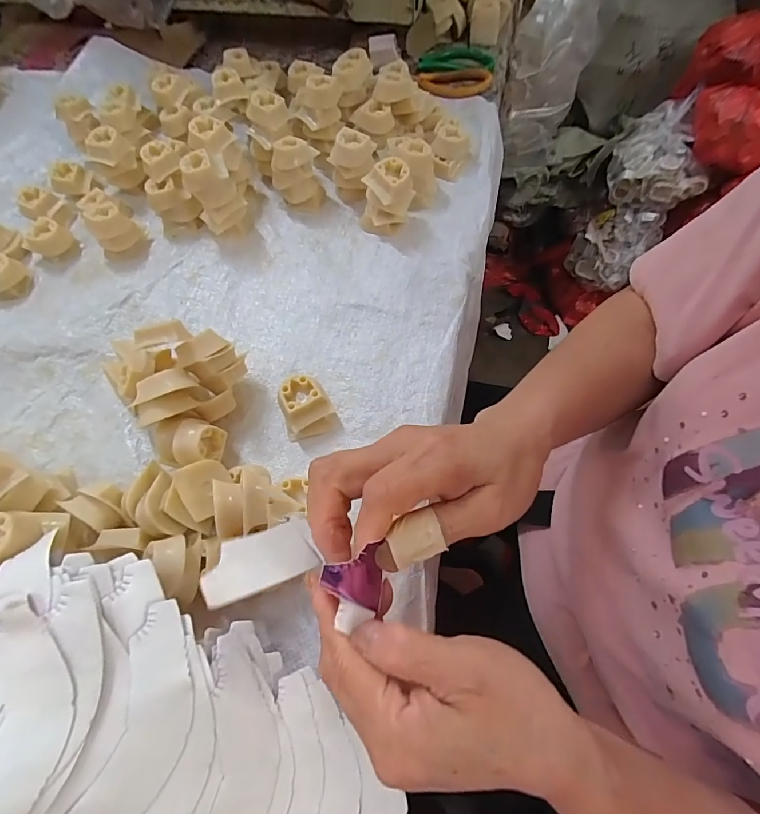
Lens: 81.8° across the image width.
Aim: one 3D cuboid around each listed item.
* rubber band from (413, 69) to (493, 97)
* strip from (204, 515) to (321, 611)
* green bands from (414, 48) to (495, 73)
[{"bbox_3d":[0.099,-0.426,0.574,0.095,0.006,0.063,-13,65,-4],"label":"rubber band"},{"bbox_3d":[-0.059,0.076,0.222,0.062,0.006,0.032,-11,48,-42],"label":"strip"},{"bbox_3d":[0.101,-0.477,0.595,0.102,0.009,0.071,-3,64,1],"label":"green bands"}]

